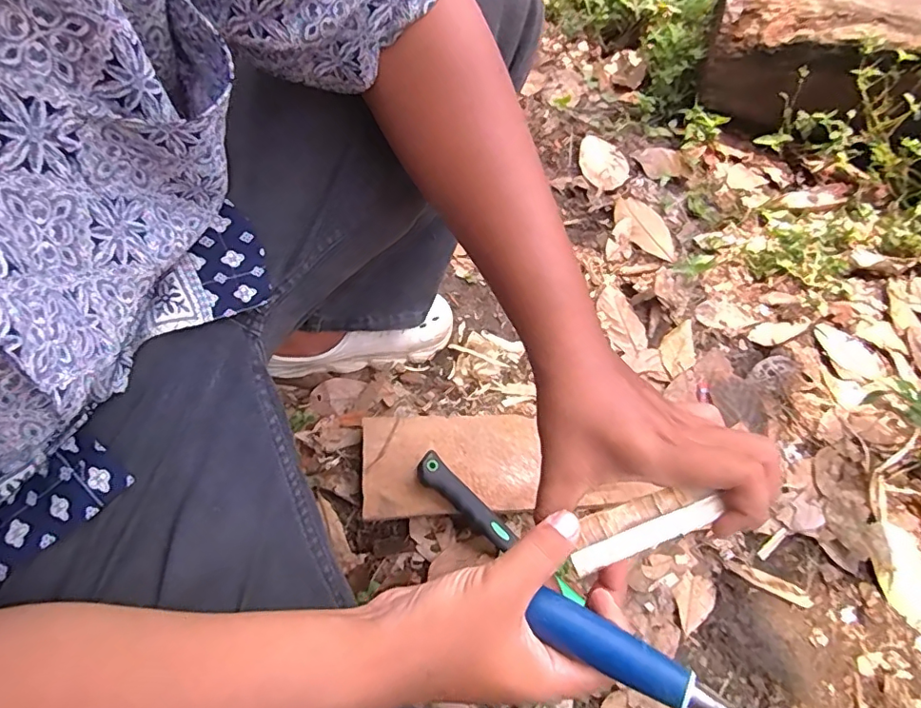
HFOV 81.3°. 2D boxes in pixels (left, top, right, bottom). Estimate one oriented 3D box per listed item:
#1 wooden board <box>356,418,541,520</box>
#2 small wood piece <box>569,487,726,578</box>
[{"bbox_3d":[-0.009,0.121,0.600,0.195,0.008,0.117,1,55,-11],"label":"wooden board"},{"bbox_3d":[0.101,0.096,0.302,0.084,0.007,0.025,-23,61,4],"label":"small wood piece"}]

